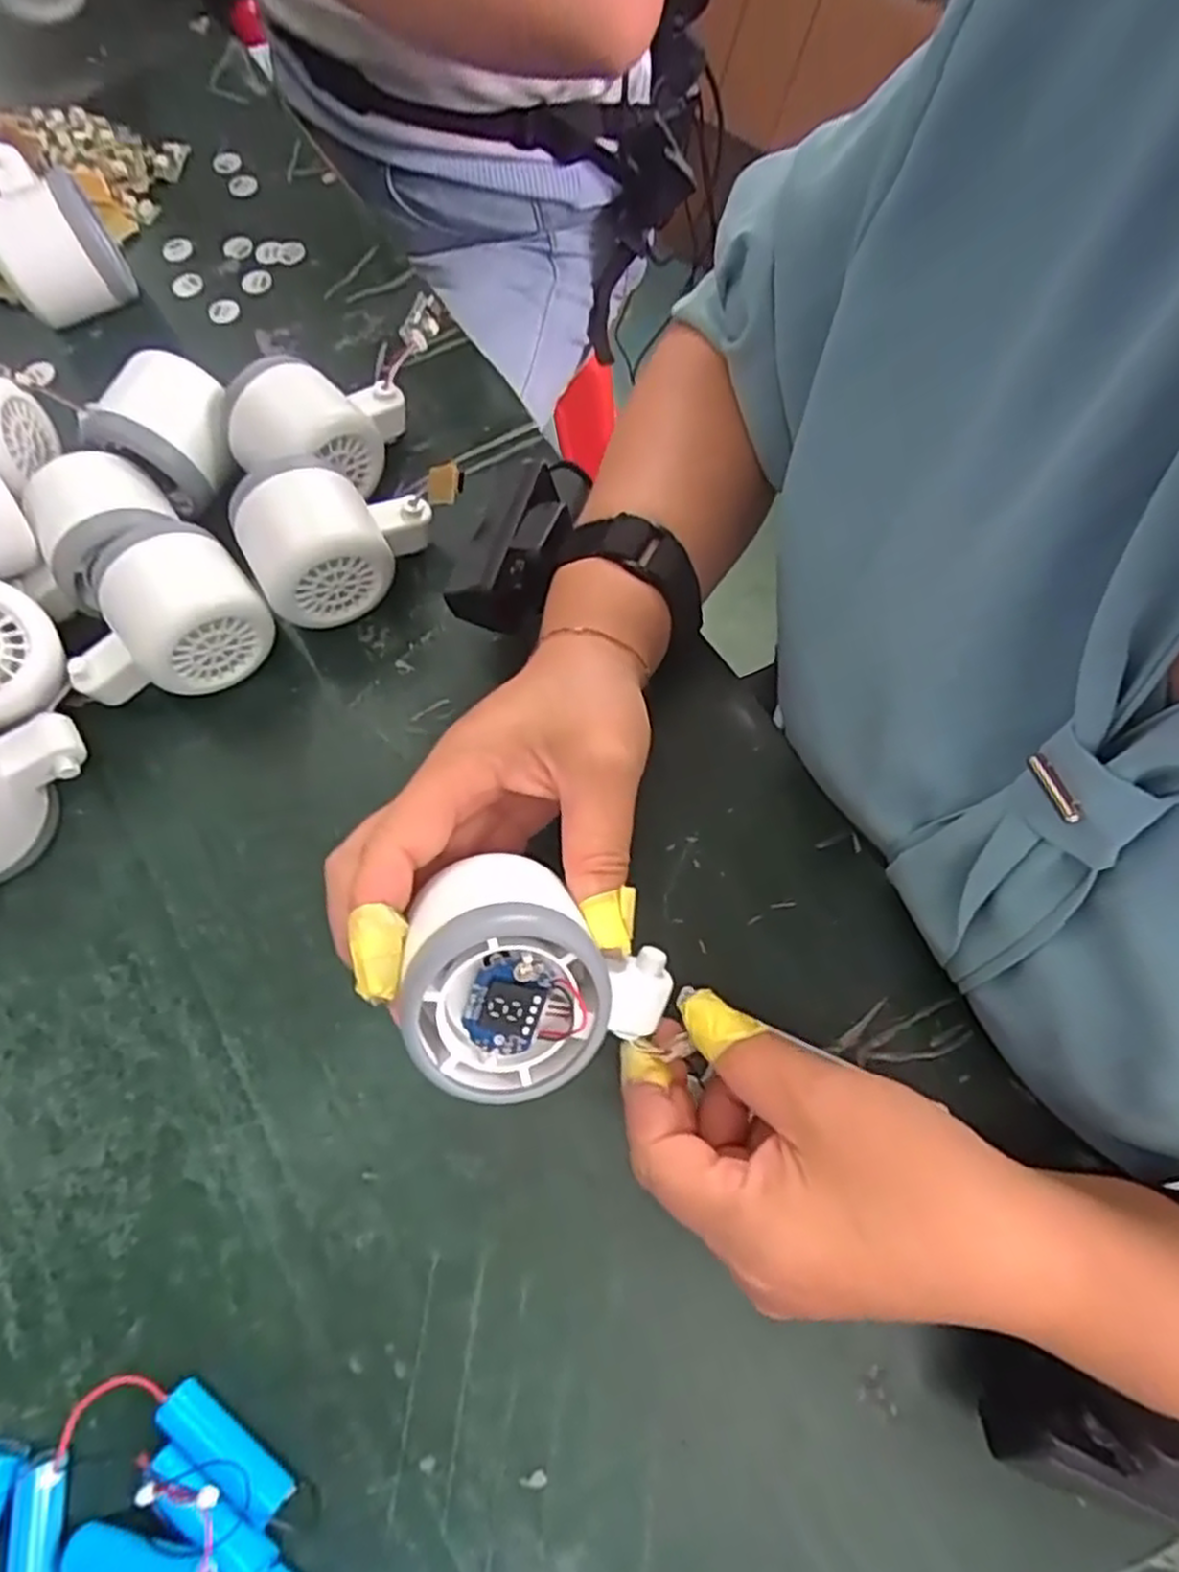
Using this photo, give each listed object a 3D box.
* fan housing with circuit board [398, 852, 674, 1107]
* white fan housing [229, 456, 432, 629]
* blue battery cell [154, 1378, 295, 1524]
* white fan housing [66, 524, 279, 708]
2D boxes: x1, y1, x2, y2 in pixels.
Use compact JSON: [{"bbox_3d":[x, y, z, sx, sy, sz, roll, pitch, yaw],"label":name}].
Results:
[{"bbox_3d":[-0.016,0.055,0.236,0.082,0.054,0.060,-8,105,-9],"label":"fan housing with circuit board"},{"bbox_3d":[-0.116,-0.116,0.353,0.083,0.060,0.057,-32,72,-12],"label":"white fan housing"},{"bbox_3d":[-0.121,0.221,0.254,0.051,0.014,0.011,32,72,12],"label":"blue battery cell"},{"bbox_3d":[-0.190,-0.073,0.337,0.081,0.063,0.057,-36,73,-13],"label":"white fan housing"}]

